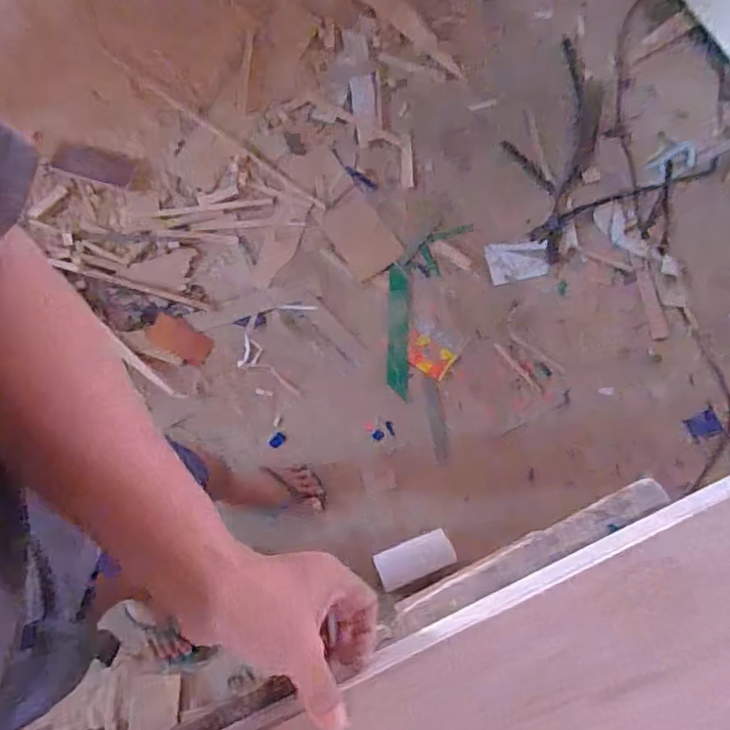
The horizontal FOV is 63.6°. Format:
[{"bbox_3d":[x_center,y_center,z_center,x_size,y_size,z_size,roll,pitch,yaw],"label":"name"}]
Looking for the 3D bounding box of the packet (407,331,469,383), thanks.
[{"bbox_3d":[0.157,-0.030,1.394,0.125,0.013,0.106,29,77,6],"label":"packet"}]

